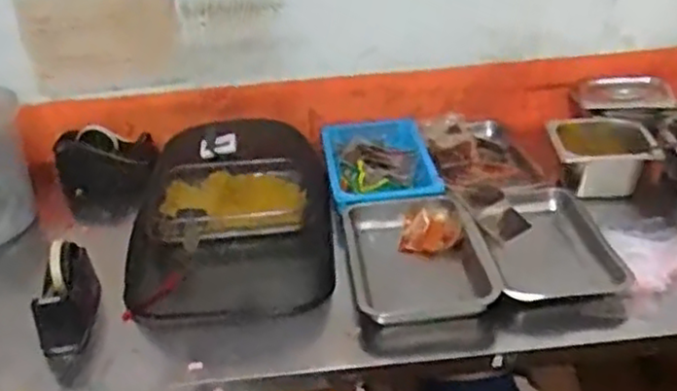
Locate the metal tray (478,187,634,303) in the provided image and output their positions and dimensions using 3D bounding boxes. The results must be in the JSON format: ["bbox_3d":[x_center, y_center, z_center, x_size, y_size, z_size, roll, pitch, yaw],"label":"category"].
[{"bbox_3d":[0.328,0.071,1.153,0.193,0.036,0.304,-5,32,0],"label":"metal tray"}]

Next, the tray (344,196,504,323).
[{"bbox_3d":[0.125,0.104,1.150,0.215,0.053,0.297,-6,32,-2],"label":"tray"}]

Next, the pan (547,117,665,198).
[{"bbox_3d":[0.493,-0.076,1.342,0.179,0.094,0.132,-2,32,5],"label":"pan"}]

